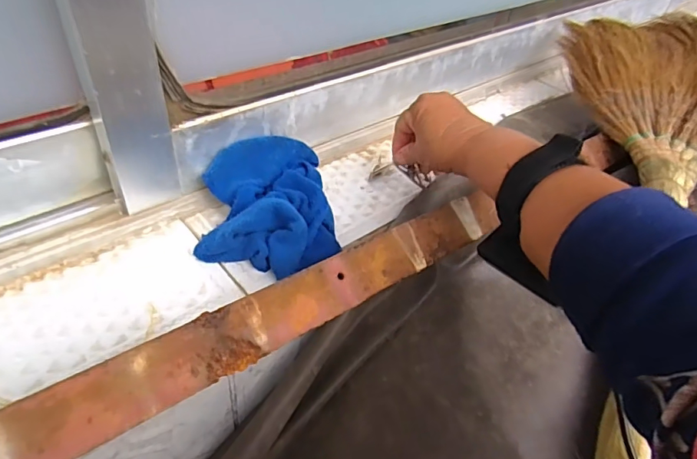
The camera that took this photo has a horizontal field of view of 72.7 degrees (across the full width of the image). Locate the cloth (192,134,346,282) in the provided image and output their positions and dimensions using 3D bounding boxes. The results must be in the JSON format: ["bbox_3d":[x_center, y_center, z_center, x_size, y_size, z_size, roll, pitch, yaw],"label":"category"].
[{"bbox_3d":[-0.065,-0.023,0.393,0.106,0.047,0.122,-2,44,-11],"label":"cloth"}]

